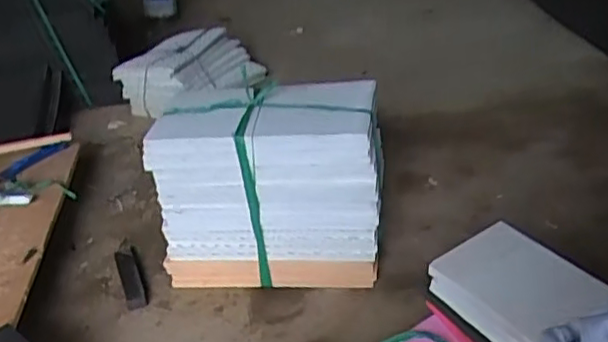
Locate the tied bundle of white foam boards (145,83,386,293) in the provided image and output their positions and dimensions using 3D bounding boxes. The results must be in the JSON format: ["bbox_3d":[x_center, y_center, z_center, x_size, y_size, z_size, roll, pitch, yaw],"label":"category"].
[{"bbox_3d":[-0.044,0.029,0.895,0.295,0.245,0.114,-1,29,7],"label":"tied bundle of white foam boards"}]

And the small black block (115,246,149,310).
[{"bbox_3d":[-0.249,0.153,0.938,0.031,0.018,0.132,-14,31,-17],"label":"small black block"}]

